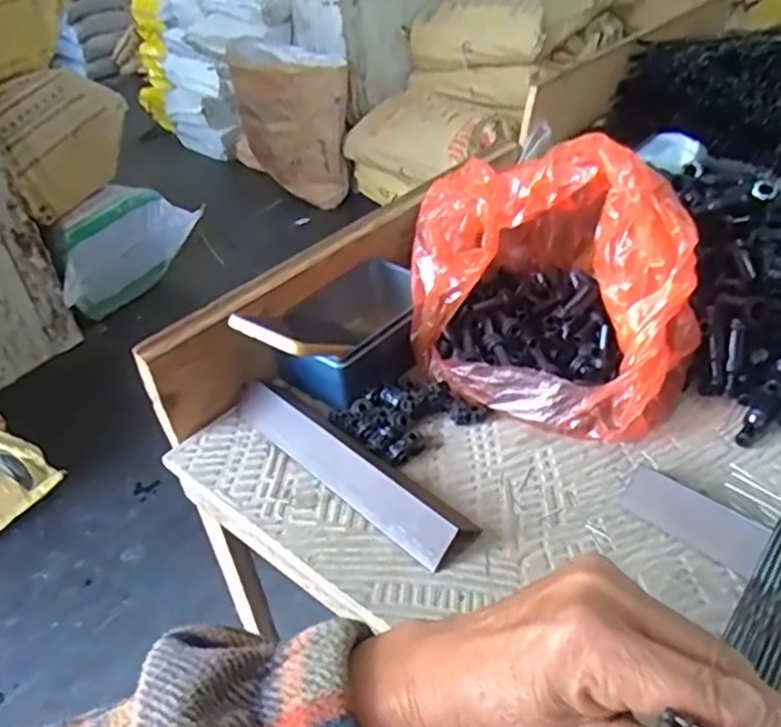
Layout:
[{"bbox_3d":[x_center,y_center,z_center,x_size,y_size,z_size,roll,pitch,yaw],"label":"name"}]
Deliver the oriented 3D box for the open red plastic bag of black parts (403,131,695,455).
[{"bbox_3d":[0.132,-0.076,0.582,0.226,0.166,0.240,-3,38,4],"label":"open red plastic bag of black parts"}]

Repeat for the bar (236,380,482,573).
[{"bbox_3d":[-0.042,0.076,0.523,0.031,0.033,0.254,-32,45,-30],"label":"bar"}]

